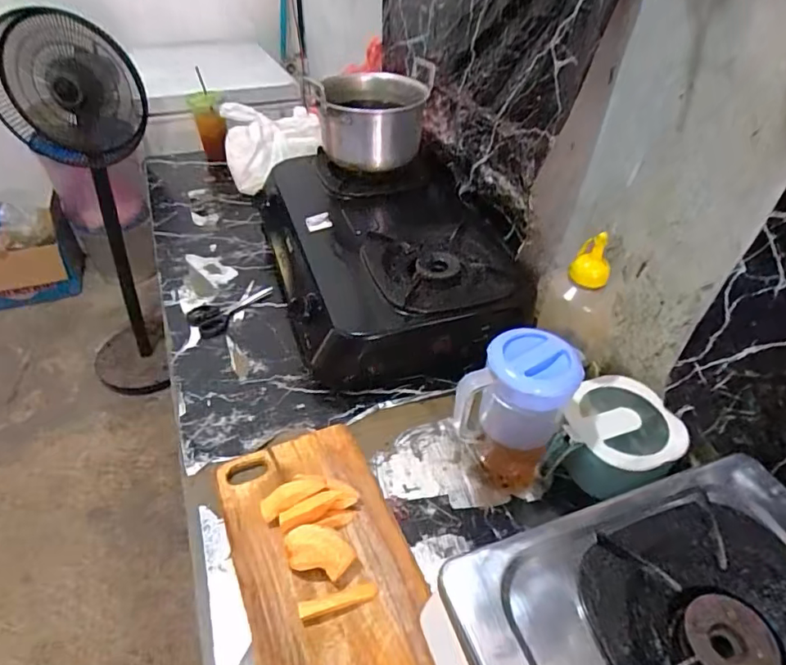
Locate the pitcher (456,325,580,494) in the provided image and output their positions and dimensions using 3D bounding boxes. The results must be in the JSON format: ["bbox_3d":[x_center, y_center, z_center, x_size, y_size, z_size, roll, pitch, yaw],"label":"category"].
[{"bbox_3d":[0.146,0.095,0.631,0.108,0.182,0.099,2,42,-1],"label":"pitcher"}]

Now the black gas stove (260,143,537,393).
[{"bbox_3d":[-0.016,-0.144,0.917,0.366,0.134,0.541,-13,45,-17],"label":"black gas stove"}]

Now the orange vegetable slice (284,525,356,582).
[{"bbox_3d":[-0.078,0.234,0.553,0.071,0.041,0.038,8,43,6],"label":"orange vegetable slice"}]

